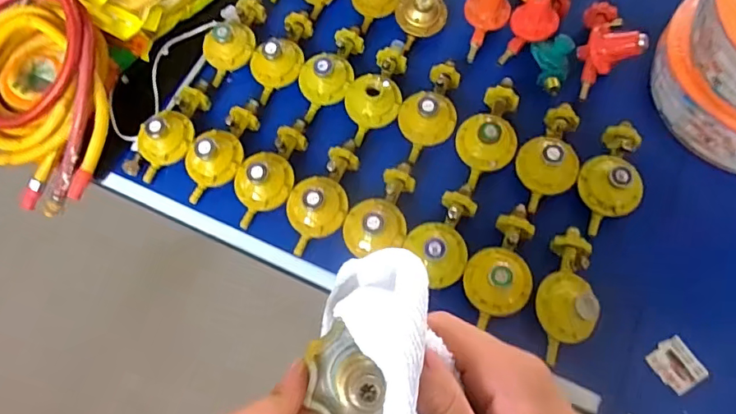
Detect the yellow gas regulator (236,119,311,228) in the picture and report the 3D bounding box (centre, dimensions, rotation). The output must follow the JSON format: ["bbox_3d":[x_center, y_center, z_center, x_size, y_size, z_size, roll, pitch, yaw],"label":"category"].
[{"bbox_3d":[-0.139,-0.055,0.723,0.082,0.055,0.171,13,68,9],"label":"yellow gas regulator"}]

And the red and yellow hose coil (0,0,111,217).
[{"bbox_3d":[-0.508,-0.171,0.770,0.243,0.103,0.350,-4,95,14],"label":"red and yellow hose coil"}]

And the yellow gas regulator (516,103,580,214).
[{"bbox_3d":[0.259,-0.077,0.706,0.083,0.054,0.171,30,71,15],"label":"yellow gas regulator"}]

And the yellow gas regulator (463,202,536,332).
[{"bbox_3d":[0.171,0.071,0.646,0.082,0.058,0.173,16,68,10],"label":"yellow gas regulator"}]

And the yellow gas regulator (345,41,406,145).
[{"bbox_3d":[0.012,-0.183,0.772,0.083,0.048,0.183,7,67,6],"label":"yellow gas regulator"}]

